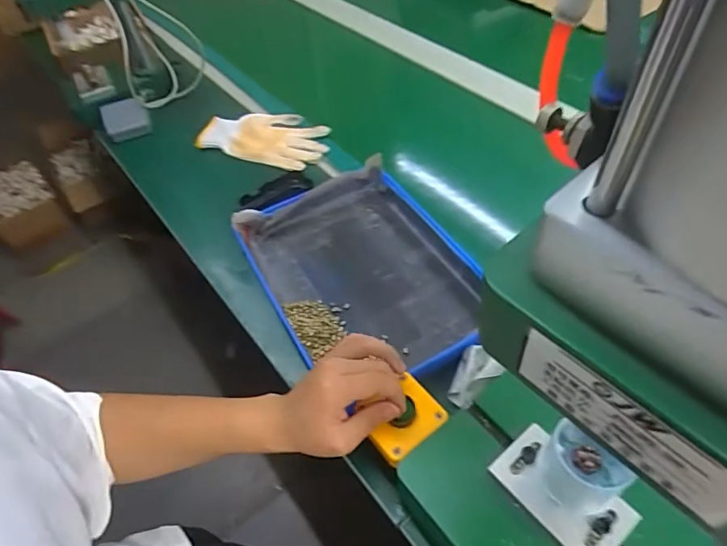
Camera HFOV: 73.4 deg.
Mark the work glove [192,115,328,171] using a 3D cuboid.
[{"bbox_3d":[-0.174,-0.230,0.830,0.222,0.032,0.110,9,52,12],"label":"work glove"}]

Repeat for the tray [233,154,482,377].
[{"bbox_3d":[0.001,-0.002,0.609,0.229,0.055,0.315,-26,53,-16],"label":"tray"}]

